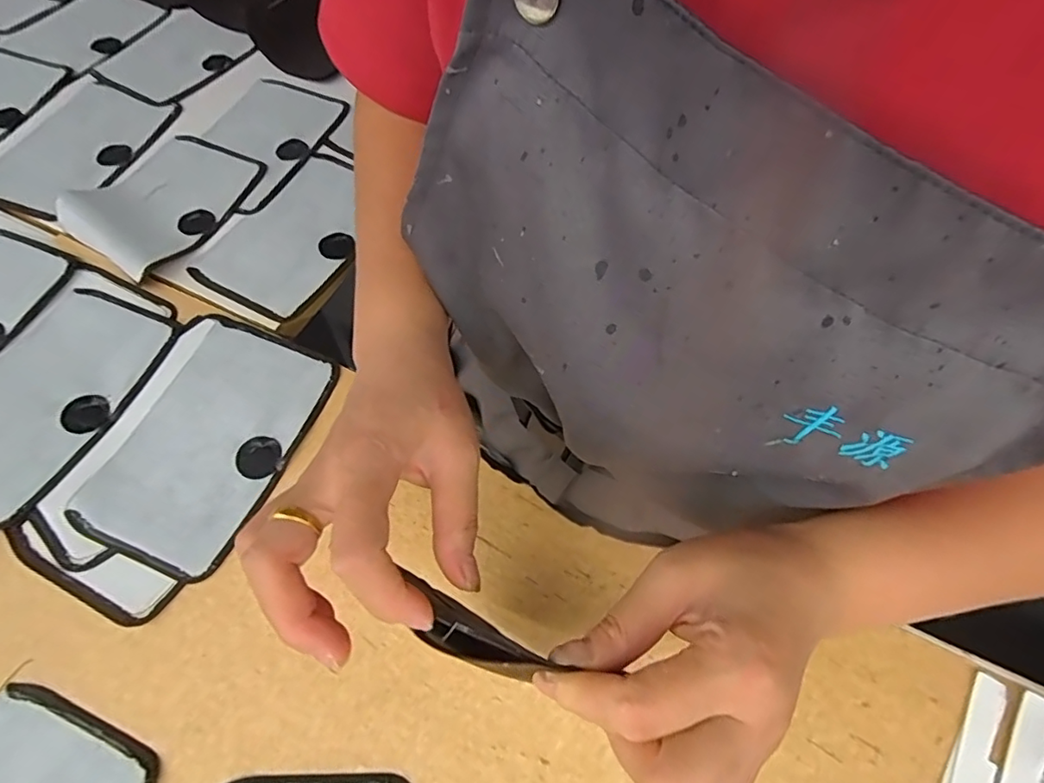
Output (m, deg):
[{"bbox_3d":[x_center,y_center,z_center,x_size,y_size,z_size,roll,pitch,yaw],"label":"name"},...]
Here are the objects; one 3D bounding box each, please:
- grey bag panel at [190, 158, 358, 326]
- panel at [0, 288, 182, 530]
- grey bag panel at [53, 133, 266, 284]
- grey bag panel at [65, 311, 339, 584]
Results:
[{"bbox_3d":[-0.250,-0.176,0.611,0.127,0.011,0.210,28,64,11],"label":"grey bag panel"},{"bbox_3d":[-0.440,0.001,0.502,0.141,0.009,0.223,21,63,8],"label":"panel"},{"bbox_3d":[-0.406,-0.222,0.615,0.153,0.029,0.194,27,64,11],"label":"grey bag panel"},{"bbox_3d":[-0.278,0.042,0.493,0.142,0.007,0.222,20,65,6],"label":"grey bag panel"}]

